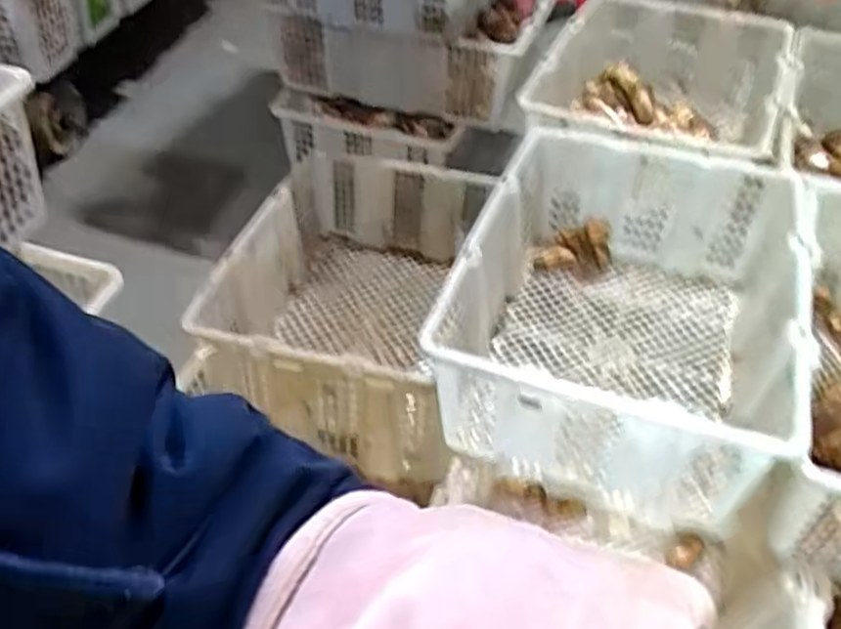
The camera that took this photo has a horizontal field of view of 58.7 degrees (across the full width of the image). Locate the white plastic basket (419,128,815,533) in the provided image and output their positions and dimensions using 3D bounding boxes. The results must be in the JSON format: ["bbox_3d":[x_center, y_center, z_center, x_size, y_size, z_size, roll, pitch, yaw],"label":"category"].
[{"bbox_3d":[0.243,-0.021,0.890,0.355,0.179,0.489,15,45,12],"label":"white plastic basket"}]

